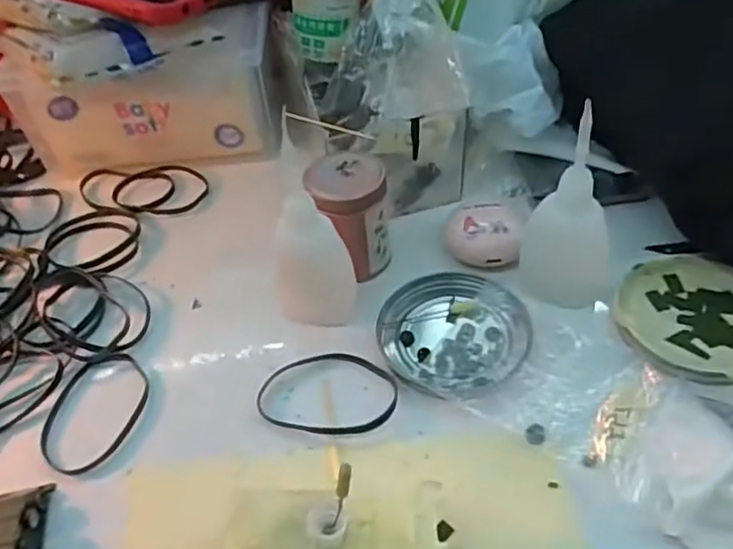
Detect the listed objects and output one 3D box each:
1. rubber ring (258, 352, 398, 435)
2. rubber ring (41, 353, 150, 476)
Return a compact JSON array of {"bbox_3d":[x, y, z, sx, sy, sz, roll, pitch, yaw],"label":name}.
[{"bbox_3d":[-0.019,0.058,0.324,0.069,0.004,0.048,6,48,12],"label":"rubber ring"},{"bbox_3d":[-0.139,0.069,0.329,0.048,0.005,0.069,6,48,12],"label":"rubber ring"}]

